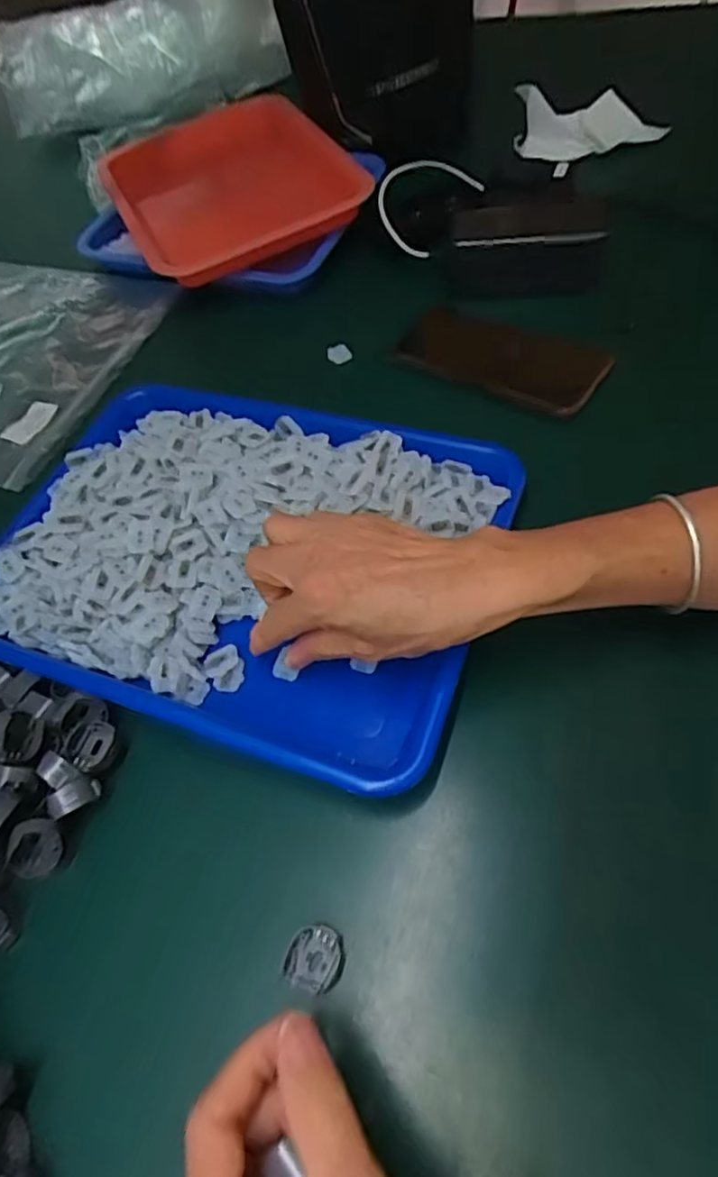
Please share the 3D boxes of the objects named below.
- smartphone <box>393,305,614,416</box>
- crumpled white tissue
[{"bbox_3d":[0.117,-0.195,0.525,0.169,0.013,0.086,25,63,22],"label":"smartphone"},{"bbox_3d":[0.243,-0.488,0.667,0.151,0.061,0.033,6,58,12],"label":"crumpled white tissue"}]

